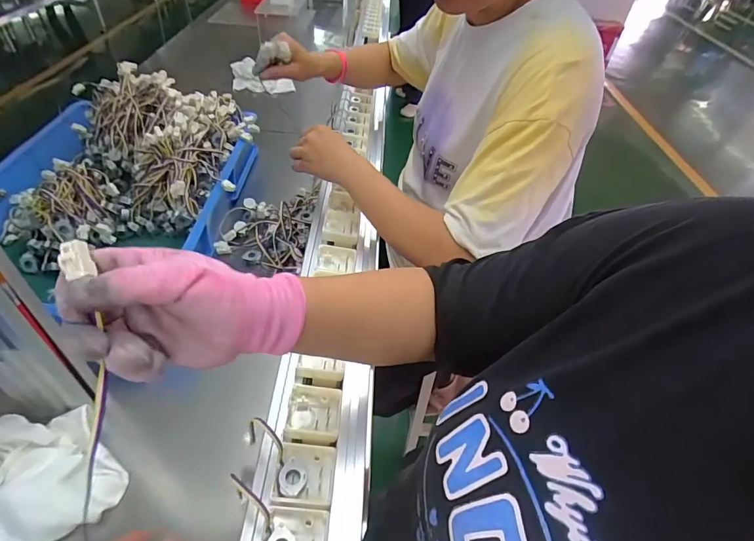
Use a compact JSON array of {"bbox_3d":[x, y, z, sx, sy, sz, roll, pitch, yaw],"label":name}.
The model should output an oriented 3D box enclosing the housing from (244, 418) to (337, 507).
[{"bbox_3d":[-0.074,0.174,0.378,0.072,0.039,0.059,6,44,1],"label":"housing"}]

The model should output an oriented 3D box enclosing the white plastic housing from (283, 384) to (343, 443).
[{"bbox_3d":[-0.064,0.145,0.433,0.053,0.020,0.055,4,44,0],"label":"white plastic housing"}]

